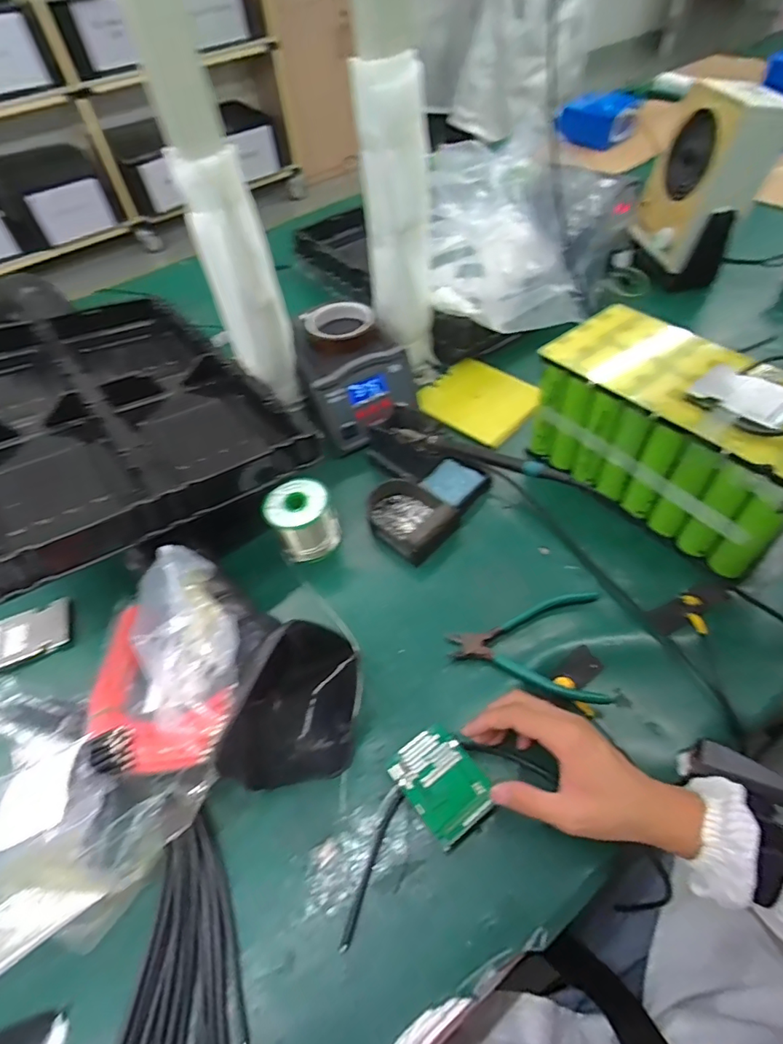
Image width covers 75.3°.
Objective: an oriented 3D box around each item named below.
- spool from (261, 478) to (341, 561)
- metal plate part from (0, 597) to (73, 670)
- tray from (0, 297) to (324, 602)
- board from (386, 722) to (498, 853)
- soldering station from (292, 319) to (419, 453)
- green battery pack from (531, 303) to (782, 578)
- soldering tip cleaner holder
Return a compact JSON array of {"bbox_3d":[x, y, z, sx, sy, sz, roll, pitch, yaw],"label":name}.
[{"bbox_3d":[-0.099,-0.002,0.573,0.072,0.071,0.056,-31,55,-17],"label":"spool"},{"bbox_3d":[-0.383,0.118,0.539,0.085,0.011,0.066,-27,49,-17],"label":"metal plate part"},{"bbox_3d":[-0.352,-0.132,0.611,0.333,0.060,0.455,-29,54,-28],"label":"tray"},{"bbox_3d":[0.041,0.213,0.417,0.059,0.008,0.081,-34,47,-17],"label":"board"},{"bbox_3d":[-0.047,-0.183,0.673,0.135,0.103,0.141,-23,54,-12],"label":"soldering station"},{"bbox_3d":[0.302,-0.102,0.543,0.139,0.143,0.279,-35,58,-20],"label":"green battery pack"},{"bbox_3d":[0.035,-0.027,0.595,0.102,0.030,0.143,28,60,23],"label":"soldering tip cleaner holder"}]

